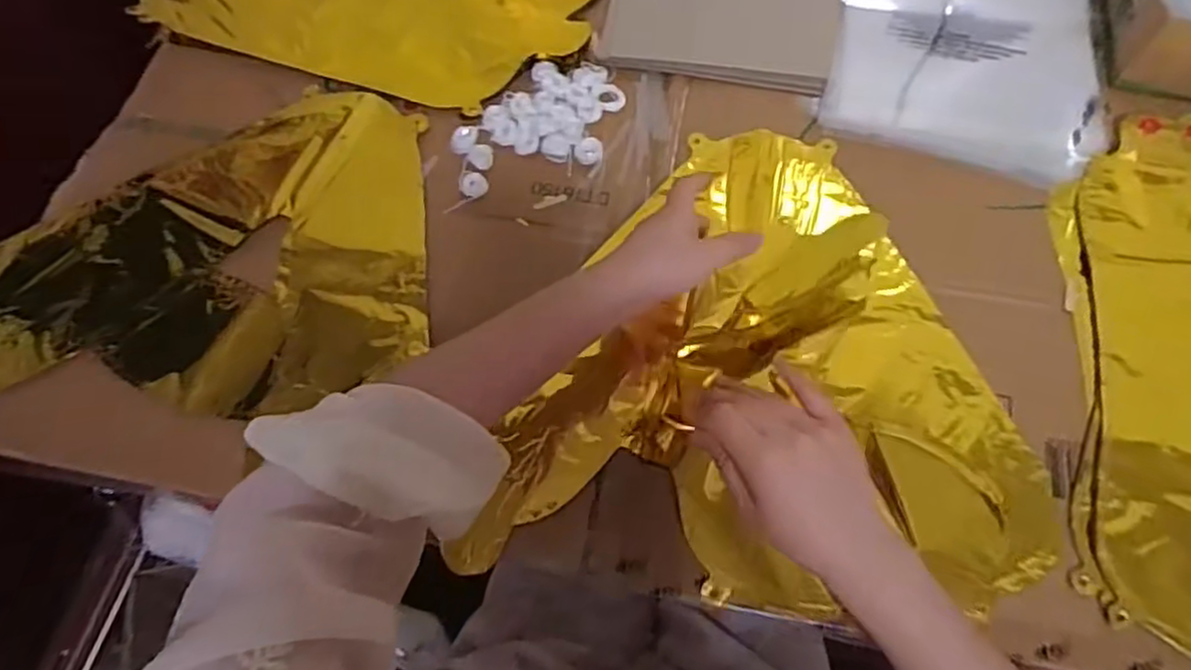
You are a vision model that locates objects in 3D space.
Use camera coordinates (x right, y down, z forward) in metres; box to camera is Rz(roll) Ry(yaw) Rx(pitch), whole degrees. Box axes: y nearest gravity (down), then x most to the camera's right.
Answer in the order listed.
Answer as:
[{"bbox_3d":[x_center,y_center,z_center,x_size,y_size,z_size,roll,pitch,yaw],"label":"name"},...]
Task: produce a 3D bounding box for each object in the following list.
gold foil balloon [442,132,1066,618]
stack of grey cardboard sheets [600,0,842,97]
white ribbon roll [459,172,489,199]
[{"bbox_3d":[0.130,0.007,0.500,0.362,0.060,0.347,9,64,5],"label":"gold foil balloon"},{"bbox_3d":[0.116,-0.293,0.628,0.194,0.014,0.163,12,71,6],"label":"stack of grey cardboard sheets"},{"bbox_3d":[-0.096,-0.119,0.561,0.022,0.006,0.020,0,63,1],"label":"white ribbon roll"}]

